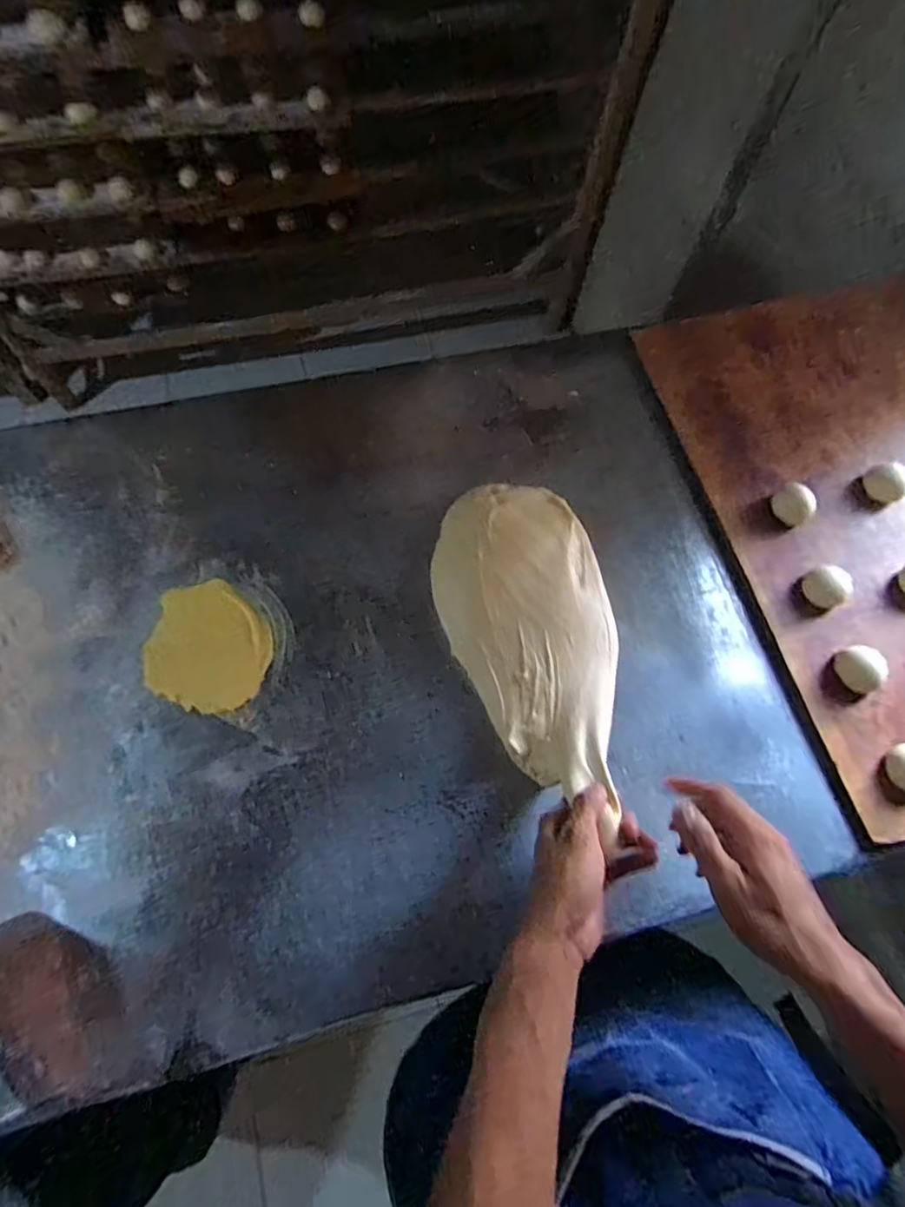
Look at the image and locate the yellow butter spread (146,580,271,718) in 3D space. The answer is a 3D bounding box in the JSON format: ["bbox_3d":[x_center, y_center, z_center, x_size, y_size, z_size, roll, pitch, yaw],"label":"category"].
[{"bbox_3d":[-0.228,0.040,0.557,0.116,0.009,0.116,16,70,3],"label":"yellow butter spread"}]

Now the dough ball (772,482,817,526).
[{"bbox_3d":[0.355,-0.100,0.619,0.039,0.031,0.039,1,70,-2],"label":"dough ball"}]

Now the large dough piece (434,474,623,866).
[{"bbox_3d":[0.075,0.012,0.549,0.167,0.059,0.289,-11,71,-7],"label":"large dough piece"}]

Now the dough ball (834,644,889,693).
[{"bbox_3d":[0.388,0.061,0.557,0.034,0.021,0.044,-17,72,-9],"label":"dough ball"}]

